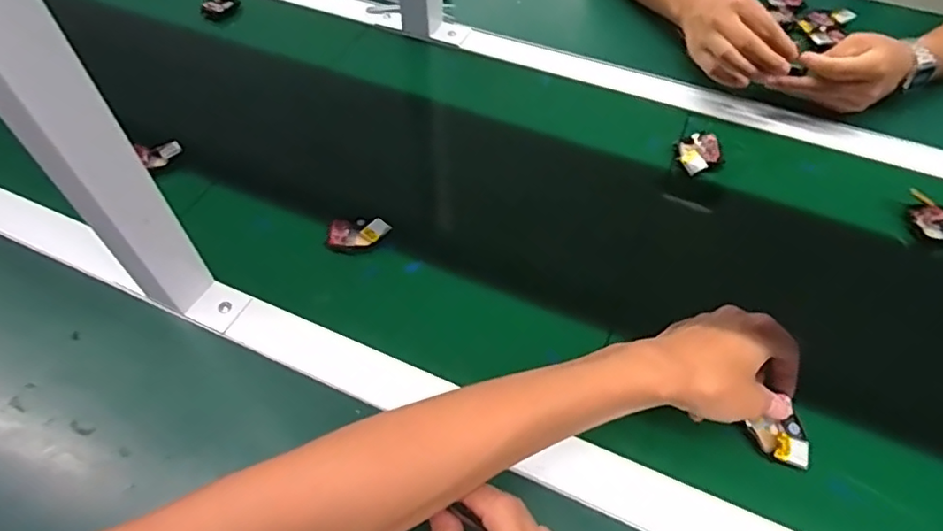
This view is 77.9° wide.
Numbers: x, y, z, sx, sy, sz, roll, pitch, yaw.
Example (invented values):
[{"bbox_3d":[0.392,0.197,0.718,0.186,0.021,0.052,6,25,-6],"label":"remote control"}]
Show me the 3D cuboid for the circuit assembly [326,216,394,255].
[{"bbox_3d":[-0.102,-0.028,0.530,0.057,0.018,0.033,0,53,0],"label":"circuit assembly"}]

